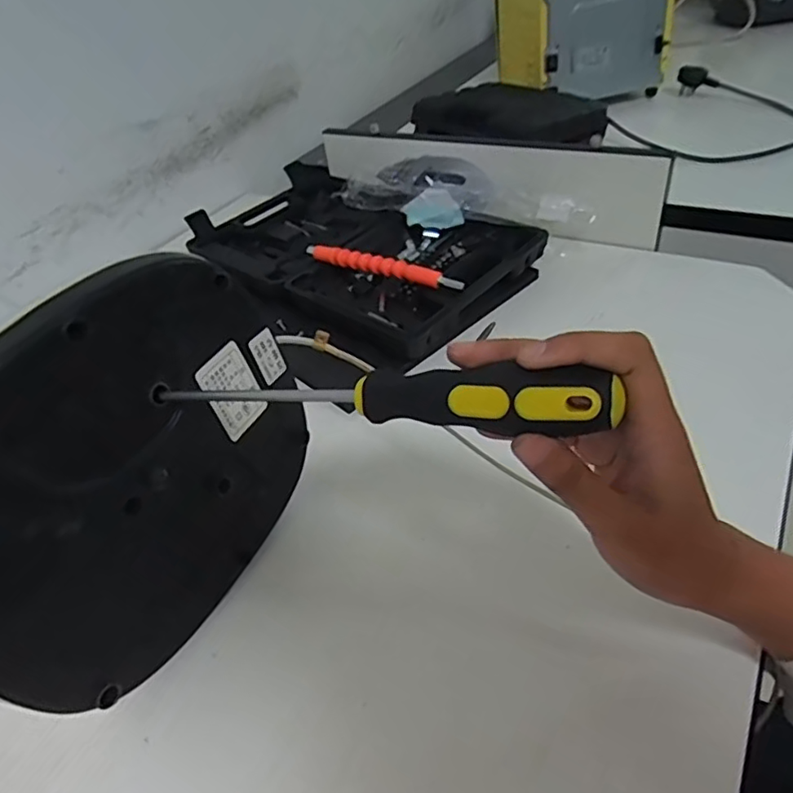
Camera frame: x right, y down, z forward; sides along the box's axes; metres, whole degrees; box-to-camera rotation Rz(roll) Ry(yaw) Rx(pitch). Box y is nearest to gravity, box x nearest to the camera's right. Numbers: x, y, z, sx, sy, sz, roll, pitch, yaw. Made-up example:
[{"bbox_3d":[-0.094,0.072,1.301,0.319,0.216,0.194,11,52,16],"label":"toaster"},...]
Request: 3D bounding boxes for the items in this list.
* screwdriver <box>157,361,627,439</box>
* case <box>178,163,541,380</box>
[{"bbox_3d":[-0.017,-0.001,0.257,0.214,0.021,0.023,1,43,26],"label":"screwdriver"},{"bbox_3d":[-0.048,-0.163,0.615,0.351,0.050,0.220,25,52,33],"label":"case"}]

